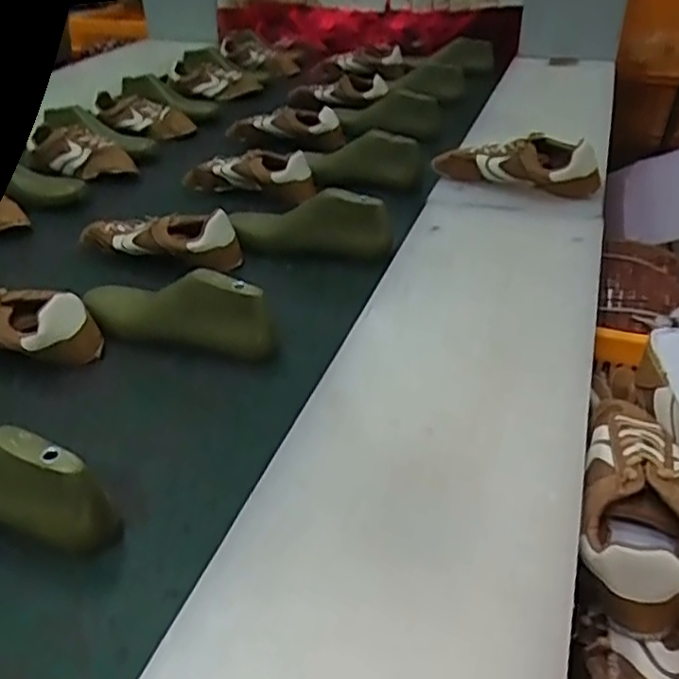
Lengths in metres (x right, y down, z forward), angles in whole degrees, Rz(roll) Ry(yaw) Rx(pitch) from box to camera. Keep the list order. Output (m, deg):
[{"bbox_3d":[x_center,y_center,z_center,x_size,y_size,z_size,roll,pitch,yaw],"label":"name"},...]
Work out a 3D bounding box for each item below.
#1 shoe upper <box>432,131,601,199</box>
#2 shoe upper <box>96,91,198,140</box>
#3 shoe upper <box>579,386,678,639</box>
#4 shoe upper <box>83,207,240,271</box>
[{"bbox_3d":[0.241,-0.244,0.975,0.240,0.075,0.074,13,38,20],"label":"shoe upper"},{"bbox_3d":[-0.396,-0.458,1.386,0.217,0.070,0.094,13,38,20],"label":"shoe upper"},{"bbox_3d":[0.256,0.128,0.600,0.086,0.070,0.240,9,36,15],"label":"shoe upper"},{"bbox_3d":[-0.248,-0.137,0.930,0.230,0.068,0.068,9,36,15],"label":"shoe upper"}]

